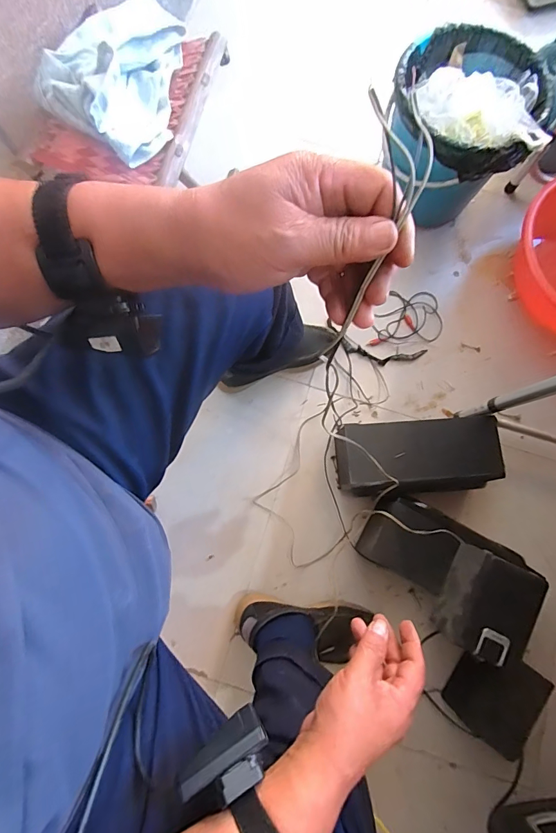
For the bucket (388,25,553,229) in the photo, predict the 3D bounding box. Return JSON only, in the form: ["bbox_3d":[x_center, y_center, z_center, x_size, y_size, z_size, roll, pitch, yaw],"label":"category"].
[{"bbox_3d":[0.337,-0.538,0.788,0.254,0.254,0.249,3,79,0],"label":"bucket"}]

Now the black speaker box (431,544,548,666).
[{"bbox_3d":[0.316,0.283,0.594,0.105,0.086,0.144,27,80,4],"label":"black speaker box"}]

